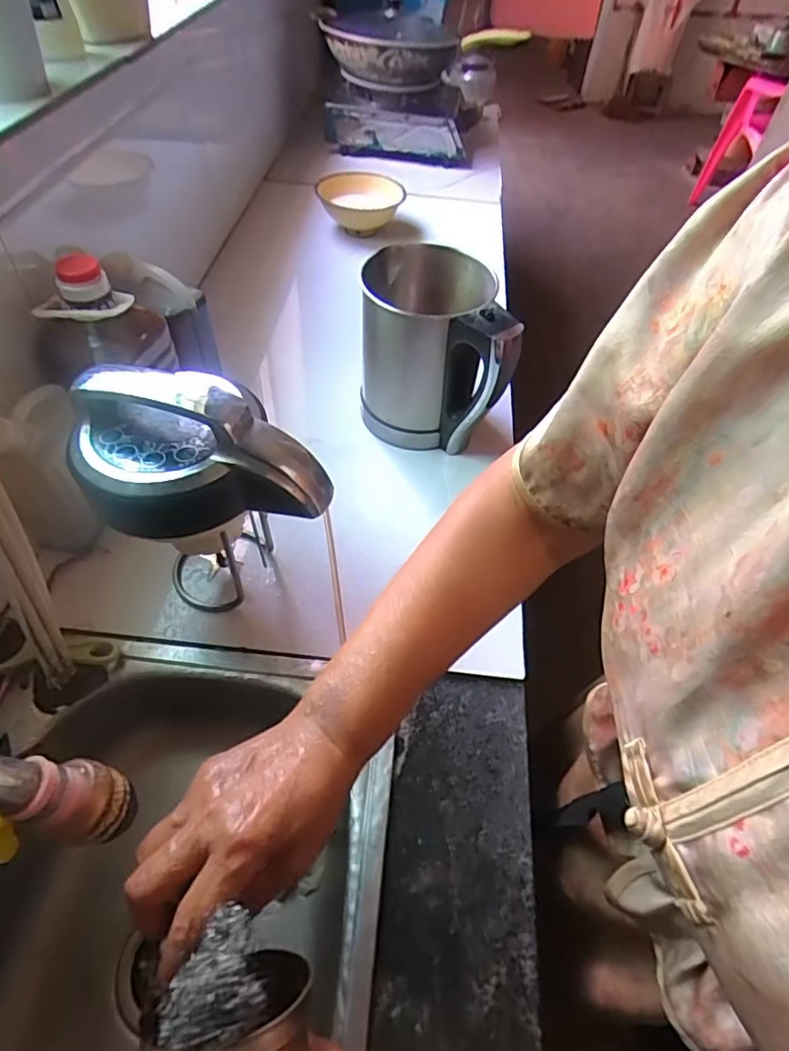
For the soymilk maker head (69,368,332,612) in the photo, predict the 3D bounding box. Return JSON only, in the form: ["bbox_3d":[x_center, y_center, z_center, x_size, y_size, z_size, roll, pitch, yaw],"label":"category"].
[{"bbox_3d":[-0.163,-0.065,0.459,0.202,0.101,0.104,-1,49,-4],"label":"soymilk maker head"}]

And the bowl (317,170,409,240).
[{"bbox_3d":[-0.072,-0.684,1.190,0.178,0.086,0.165,2,49,-2],"label":"bowl"}]

